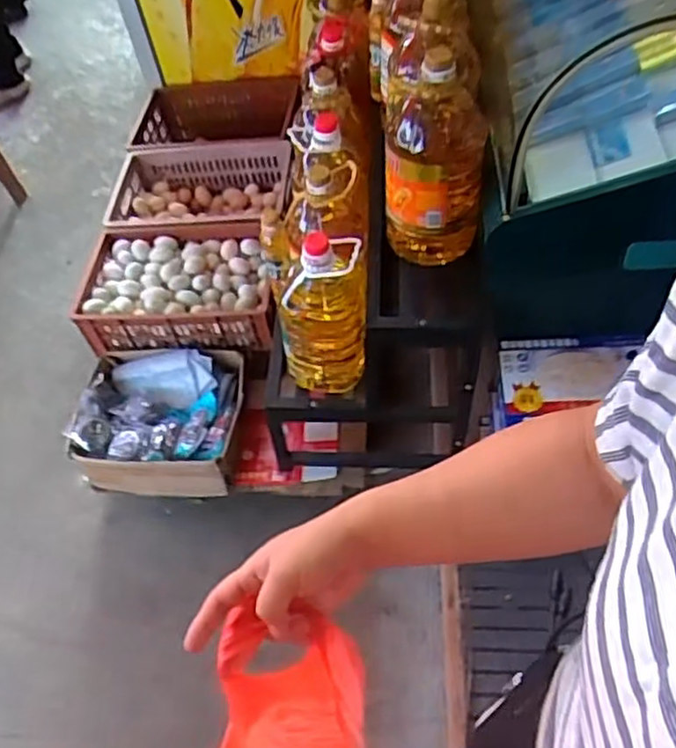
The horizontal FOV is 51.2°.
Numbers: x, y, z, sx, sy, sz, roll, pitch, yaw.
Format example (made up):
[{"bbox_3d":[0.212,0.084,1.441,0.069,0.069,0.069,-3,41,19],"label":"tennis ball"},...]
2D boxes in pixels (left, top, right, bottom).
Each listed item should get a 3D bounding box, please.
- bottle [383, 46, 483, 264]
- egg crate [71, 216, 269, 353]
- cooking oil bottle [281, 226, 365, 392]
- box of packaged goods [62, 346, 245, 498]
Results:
[{"bbox_3d":[0.157,-0.362,1.174,0.161,0.331,0.193,-3,53,3],"label":"bottle"},{"bbox_3d":[-0.378,-0.204,1.695,0.444,0.125,0.327,-5,53,2],"label":"egg crate"},{"bbox_3d":[-0.026,-0.104,1.283,0.151,0.309,0.137,-3,53,3],"label":"cooking oil bottle"},{"bbox_3d":[-0.400,0.107,1.618,0.358,0.148,0.312,1,53,6],"label":"box of packaged goods"}]

